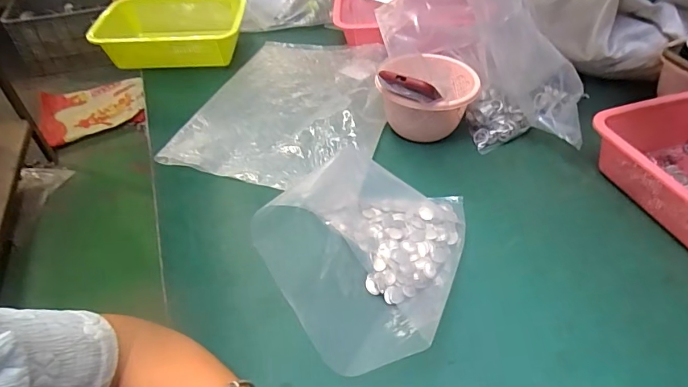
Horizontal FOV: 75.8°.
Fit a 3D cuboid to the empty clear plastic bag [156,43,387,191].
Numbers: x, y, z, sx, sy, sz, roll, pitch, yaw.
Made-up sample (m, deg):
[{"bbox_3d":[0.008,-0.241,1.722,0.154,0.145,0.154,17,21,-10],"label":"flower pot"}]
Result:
[{"bbox_3d":[-0.075,-0.157,0.740,0.288,0.027,0.389,10,45,11],"label":"empty clear plastic bag"}]

